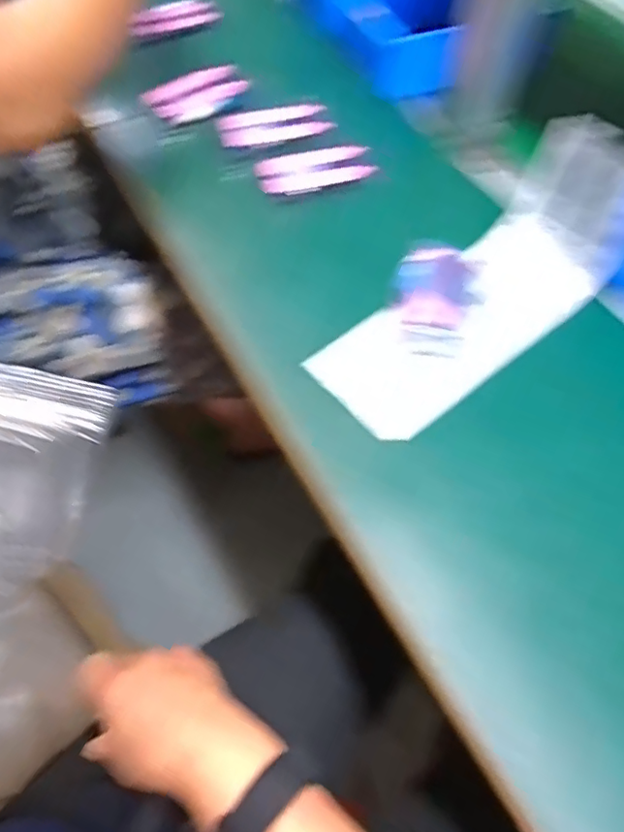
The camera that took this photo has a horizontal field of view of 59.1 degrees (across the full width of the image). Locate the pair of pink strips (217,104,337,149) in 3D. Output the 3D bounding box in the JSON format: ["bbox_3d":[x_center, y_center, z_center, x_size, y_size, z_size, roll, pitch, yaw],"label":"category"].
[{"bbox_3d":[-0.037,-0.287,0.546,0.109,0.017,0.035,-15,63,-9],"label":"pair of pink strips"}]

